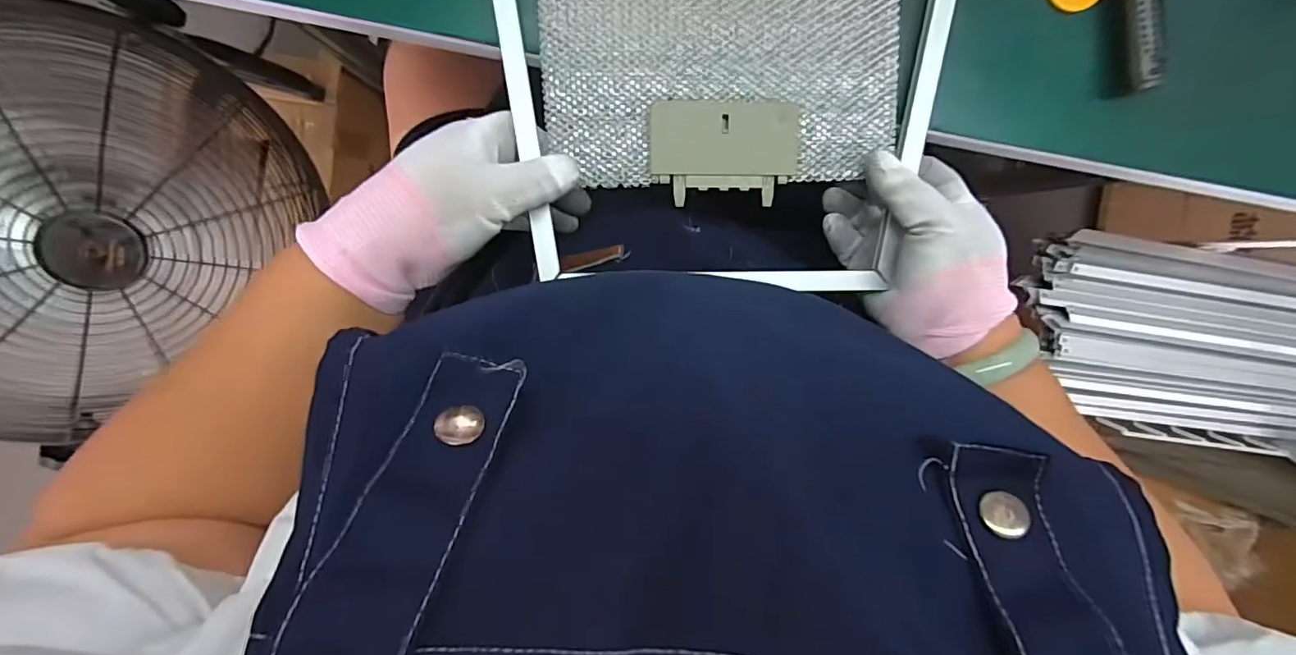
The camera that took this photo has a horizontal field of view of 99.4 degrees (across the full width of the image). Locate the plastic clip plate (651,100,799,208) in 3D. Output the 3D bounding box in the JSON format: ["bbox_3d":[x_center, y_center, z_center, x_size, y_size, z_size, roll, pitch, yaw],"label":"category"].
[{"bbox_3d":[0.044,-0.101,0.318,0.084,0.004,0.055,-1,98,-4],"label":"plastic clip plate"}]

